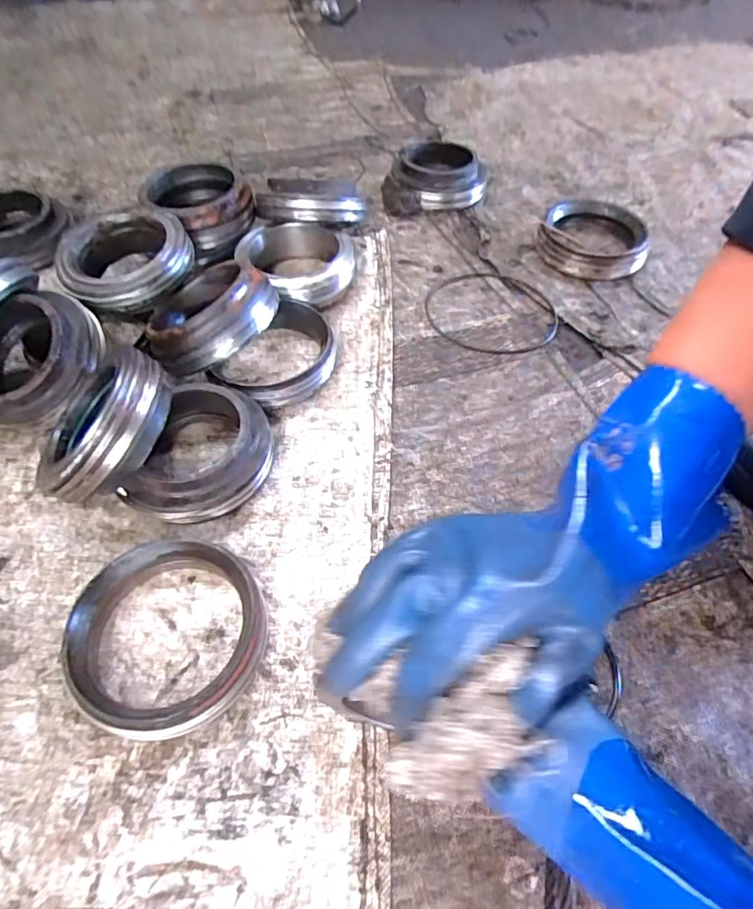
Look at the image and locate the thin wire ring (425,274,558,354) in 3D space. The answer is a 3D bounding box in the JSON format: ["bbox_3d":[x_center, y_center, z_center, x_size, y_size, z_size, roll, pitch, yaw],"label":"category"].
[{"bbox_3d":[0.150,-0.188,0.716,0.170,0.004,0.159,2,53,2],"label":"thin wire ring"}]

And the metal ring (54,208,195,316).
[{"bbox_3d":[-0.302,-0.236,0.662,0.148,0.046,0.146,0,52,0],"label":"metal ring"}]

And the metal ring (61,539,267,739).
[{"bbox_3d":[-0.168,0.145,0.448,0.148,0.040,0.148,0,52,0],"label":"metal ring"}]

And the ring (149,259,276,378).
[{"bbox_3d":[-0.197,-0.162,0.645,0.147,0.060,0.147,-43,41,-10],"label":"ring"}]

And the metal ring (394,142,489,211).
[{"bbox_3d":[0.104,-0.458,0.900,0.136,0.064,0.136,0,52,0],"label":"metal ring"}]

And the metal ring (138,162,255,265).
[{"bbox_3d":[-0.250,-0.338,0.783,0.134,0.095,0.143,0,52,0],"label":"metal ring"}]

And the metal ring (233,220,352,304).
[{"bbox_3d":[-0.104,-0.251,0.733,0.136,0.062,0.144,0,52,0],"label":"metal ring"}]

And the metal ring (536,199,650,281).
[{"bbox_3d":[0.318,-0.320,0.802,0.150,0.042,0.158,0,52,0],"label":"metal ring"}]

